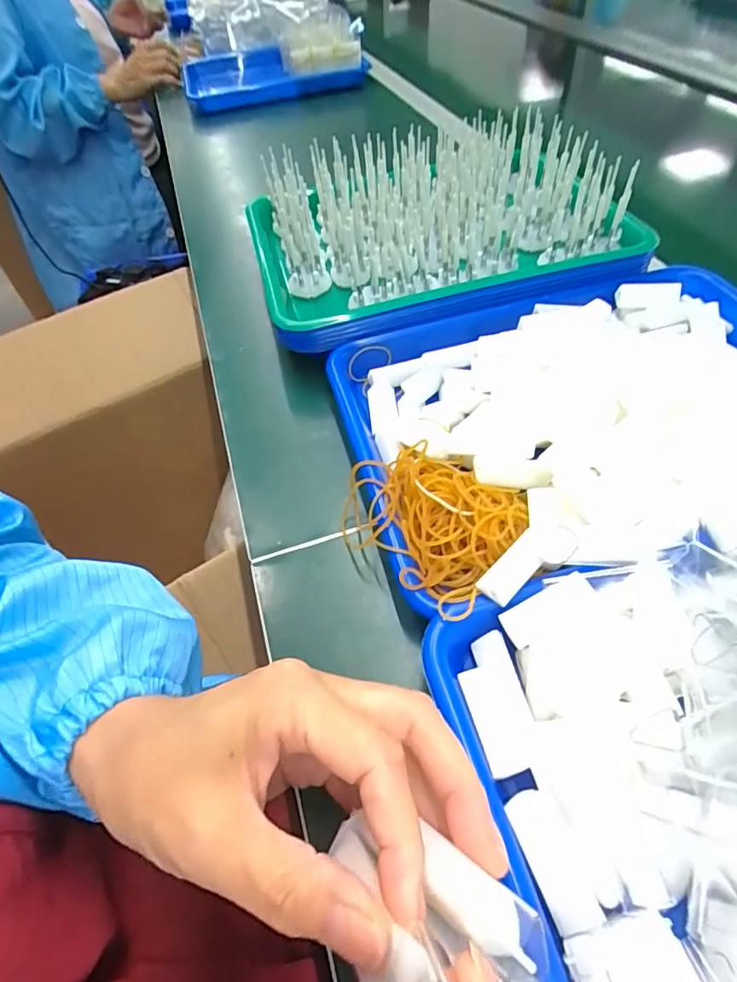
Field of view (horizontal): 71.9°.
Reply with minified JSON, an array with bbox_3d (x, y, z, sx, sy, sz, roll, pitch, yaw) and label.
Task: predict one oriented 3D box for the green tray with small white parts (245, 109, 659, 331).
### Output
[{"bbox_3d":[0.057,-0.255,0.467,0.311,0.072,0.228,-14,52,-6],"label":"green tray with small white parts"}]

